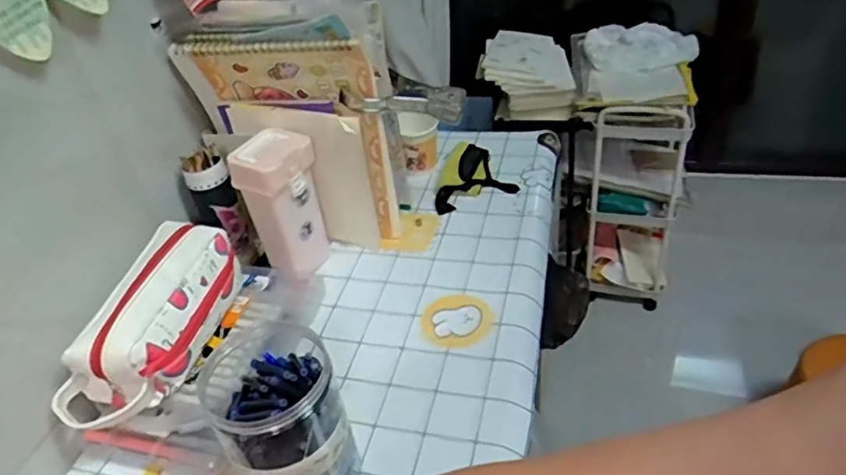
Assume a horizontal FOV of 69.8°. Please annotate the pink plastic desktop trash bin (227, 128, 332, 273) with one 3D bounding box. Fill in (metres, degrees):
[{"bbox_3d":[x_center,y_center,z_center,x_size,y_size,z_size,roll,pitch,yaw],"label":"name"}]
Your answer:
[{"bbox_3d":[-0.161,-0.038,0.715,0.068,0.162,0.085,8,40,19],"label":"pink plastic desktop trash bin"}]

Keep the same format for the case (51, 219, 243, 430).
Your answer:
[{"bbox_3d":[-0.252,0.077,0.579,0.099,0.087,0.206,7,40,17],"label":"case"}]

